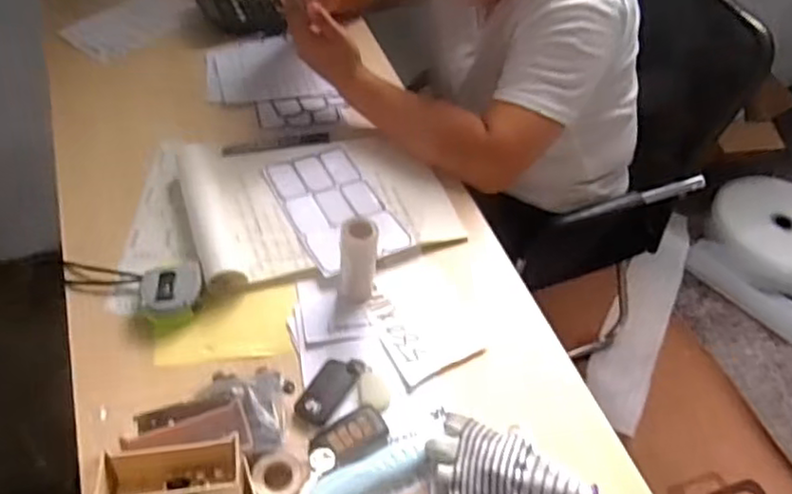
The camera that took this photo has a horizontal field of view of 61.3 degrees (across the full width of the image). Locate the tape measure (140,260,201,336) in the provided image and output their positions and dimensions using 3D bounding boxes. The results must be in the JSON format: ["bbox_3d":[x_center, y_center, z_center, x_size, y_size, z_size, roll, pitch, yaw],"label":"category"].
[{"bbox_3d":[-0.240,0.053,0.719,0.061,0.029,0.070,-11,50,-15],"label":"tape measure"}]

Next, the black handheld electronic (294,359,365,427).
[{"bbox_3d":[-0.068,0.142,0.676,0.037,0.016,0.077,28,51,19],"label":"black handheld electronic"}]

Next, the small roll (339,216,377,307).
[{"bbox_3d":[-0.040,0.016,0.721,0.038,0.104,0.040,3,48,-3],"label":"small roll"}]

